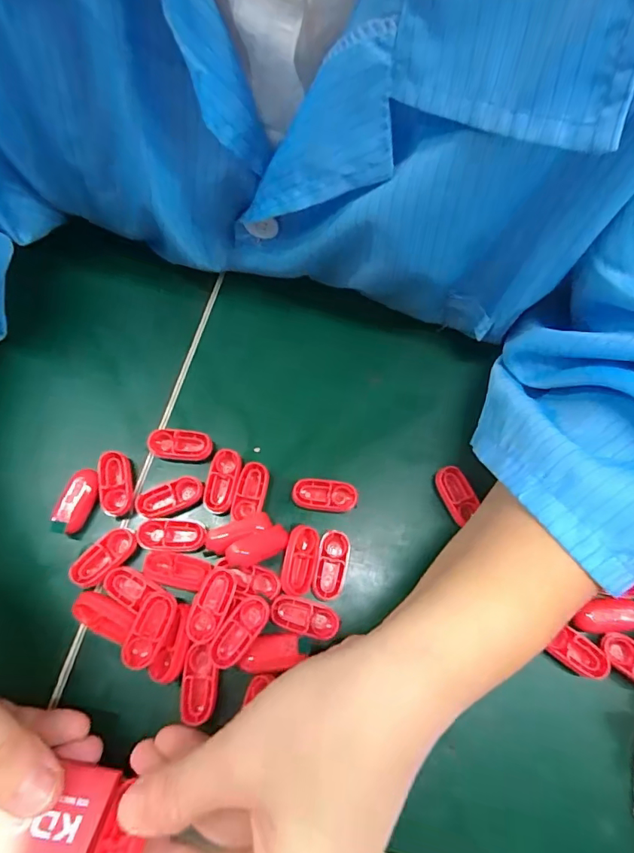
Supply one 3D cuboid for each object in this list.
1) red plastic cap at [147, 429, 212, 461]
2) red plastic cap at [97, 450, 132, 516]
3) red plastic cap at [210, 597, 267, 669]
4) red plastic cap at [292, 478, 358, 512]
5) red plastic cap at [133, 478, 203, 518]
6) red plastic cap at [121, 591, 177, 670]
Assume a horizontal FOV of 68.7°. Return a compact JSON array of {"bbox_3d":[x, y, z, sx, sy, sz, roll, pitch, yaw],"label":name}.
[{"bbox_3d":[-0.076,0.011,0.257,0.034,0.010,0.016,3,71,-1],"label":"red plastic cap"},{"bbox_3d":[-0.107,0.031,0.247,0.015,0.013,0.033,-6,72,-4],"label":"red plastic cap"},{"bbox_3d":[-0.035,0.096,0.218,0.014,0.011,0.033,33,73,9],"label":"red plastic cap"},{"bbox_3d":[0.004,0.038,0.252,0.034,0.010,0.017,8,71,1],"label":"red plastic cap"},{"bbox_3d":[-0.079,0.039,0.246,0.036,0.010,0.014,-20,73,-8],"label":"red plastic cap"},{"bbox_3d":[-0.077,0.094,0.216,0.016,0.011,0.033,24,72,6],"label":"red plastic cap"}]

